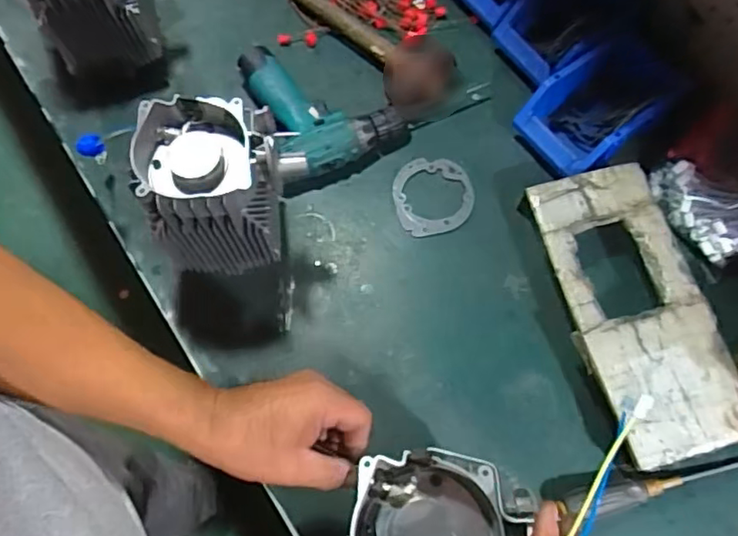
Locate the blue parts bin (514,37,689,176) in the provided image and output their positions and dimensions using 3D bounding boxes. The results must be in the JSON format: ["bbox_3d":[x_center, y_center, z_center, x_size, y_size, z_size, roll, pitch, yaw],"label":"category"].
[{"bbox_3d":[0.289,-0.203,0.742,0.190,0.080,0.135,-36,73,-10],"label":"blue parts bin"}]

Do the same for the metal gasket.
[{"bbox_3d":[0.083,-0.093,0.751,0.102,0.005,0.104,-12,70,-2],"label":"metal gasket"}]

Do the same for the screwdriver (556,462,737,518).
[{"bbox_3d":[0.304,0.225,0.602,0.222,0.038,0.027,-11,70,-1],"label":"screwdriver"}]

